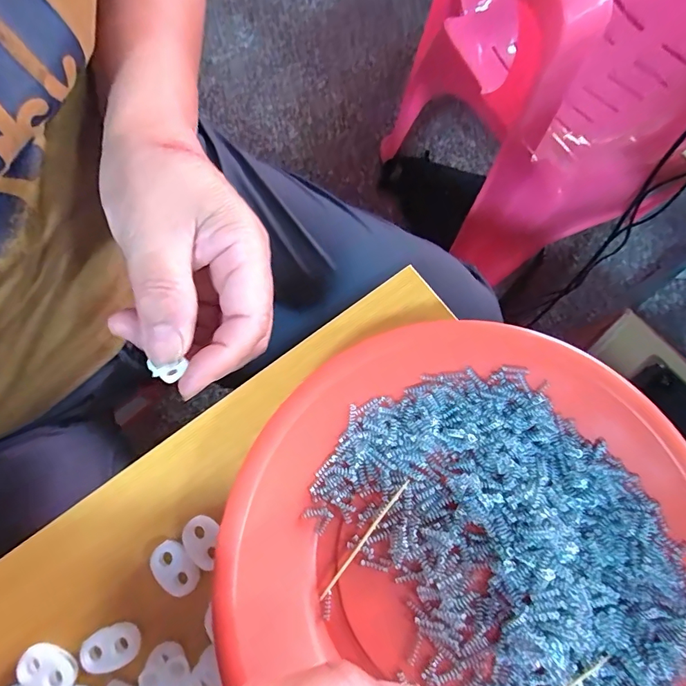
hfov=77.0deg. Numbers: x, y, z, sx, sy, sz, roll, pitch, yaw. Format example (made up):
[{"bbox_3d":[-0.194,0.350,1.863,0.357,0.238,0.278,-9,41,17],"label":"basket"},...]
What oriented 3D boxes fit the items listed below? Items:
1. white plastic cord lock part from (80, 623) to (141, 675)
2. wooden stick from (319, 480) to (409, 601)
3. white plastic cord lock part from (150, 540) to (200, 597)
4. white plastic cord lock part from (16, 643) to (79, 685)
[{"bbox_3d":[-0.091,0.119,0.169,0.021,0.005,0.015,-21,78,-7],"label":"white plastic cord lock part"},{"bbox_3d":[0.009,0.083,0.182,0.004,0.006,0.059,37,78,9],"label":"wooden stick"},{"bbox_3d":[-0.069,0.093,0.178,0.015,0.004,0.022,-39,81,-11],"label":"white plastic cord lock part"},{"bbox_3d":[-0.113,0.125,0.164,0.022,0.004,0.014,24,76,4],"label":"white plastic cord lock part"}]

